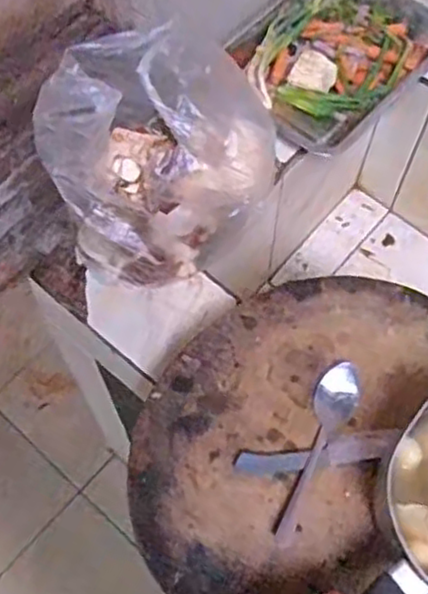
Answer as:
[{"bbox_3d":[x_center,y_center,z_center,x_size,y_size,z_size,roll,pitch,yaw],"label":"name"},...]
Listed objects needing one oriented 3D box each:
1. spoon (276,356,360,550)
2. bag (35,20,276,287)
[{"bbox_3d":[0.090,0.136,0.614,0.037,0.019,0.169,24,66,11],"label":"spoon"},{"bbox_3d":[-0.052,-0.151,0.729,0.231,0.157,0.232,6,64,2],"label":"bag"}]

